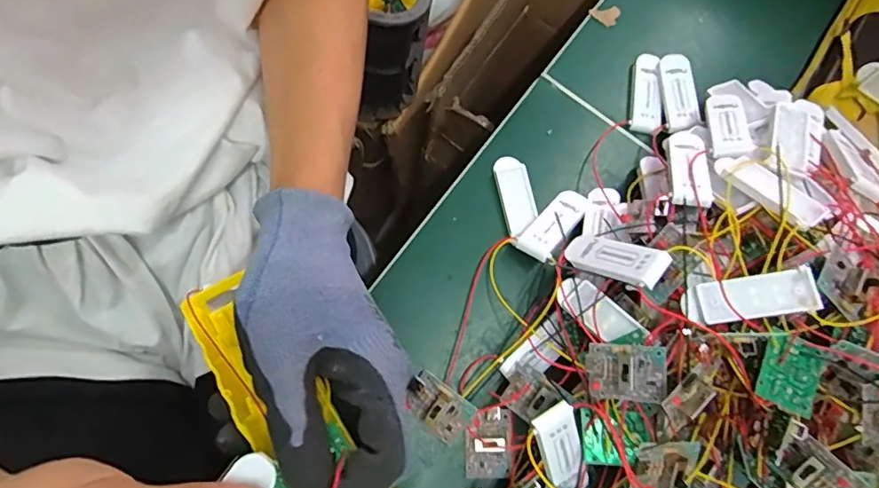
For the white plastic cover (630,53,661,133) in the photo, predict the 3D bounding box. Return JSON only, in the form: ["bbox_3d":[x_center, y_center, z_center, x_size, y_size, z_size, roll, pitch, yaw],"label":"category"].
[{"bbox_3d":[0.142,-0.105,0.368,0.019,0.010,0.057,7,74,-6],"label":"white plastic cover"}]

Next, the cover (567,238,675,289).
[{"bbox_3d":[0.090,0.009,0.278,0.019,0.060,0.008,-48,122,-16],"label":"cover"}]

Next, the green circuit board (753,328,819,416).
[{"bbox_3d":[0.161,0.060,0.247,0.027,0.005,0.033,20,78,4],"label":"green circuit board"}]

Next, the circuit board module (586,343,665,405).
[{"bbox_3d":[0.087,0.061,0.252,0.035,0.011,0.027,-6,83,27],"label":"circuit board module"}]

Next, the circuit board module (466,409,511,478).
[{"bbox_3d":[0.027,0.107,0.286,0.024,0.010,0.034,3,75,-7],"label":"circuit board module"}]

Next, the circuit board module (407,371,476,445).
[{"bbox_3d":[-0.001,0.089,0.290,0.036,0.017,0.023,39,73,4],"label":"circuit board module"}]

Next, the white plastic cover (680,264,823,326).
[{"bbox_3d":[0.146,0.025,0.252,0.056,0.008,0.020,-11,71,12],"label":"white plastic cover"}]

